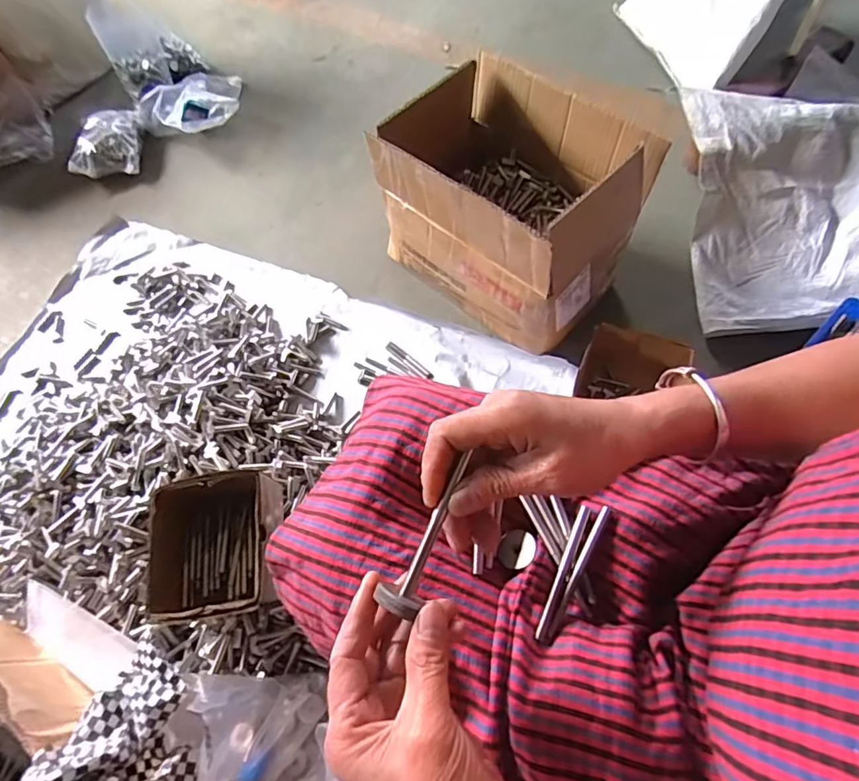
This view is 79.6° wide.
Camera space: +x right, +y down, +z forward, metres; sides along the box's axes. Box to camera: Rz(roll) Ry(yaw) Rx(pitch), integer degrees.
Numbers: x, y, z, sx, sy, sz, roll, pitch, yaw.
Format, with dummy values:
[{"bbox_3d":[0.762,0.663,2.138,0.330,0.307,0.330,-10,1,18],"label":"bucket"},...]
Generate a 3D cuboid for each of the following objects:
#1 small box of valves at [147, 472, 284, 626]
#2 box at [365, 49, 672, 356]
[{"bbox_3d":[-0.251,0.179,0.617,0.132,0.096,0.170,-8,63,1],"label":"small box of valves"},{"bbox_3d":[0.121,-0.287,0.797,0.364,0.251,0.255,40,74,21],"label":"box"}]

